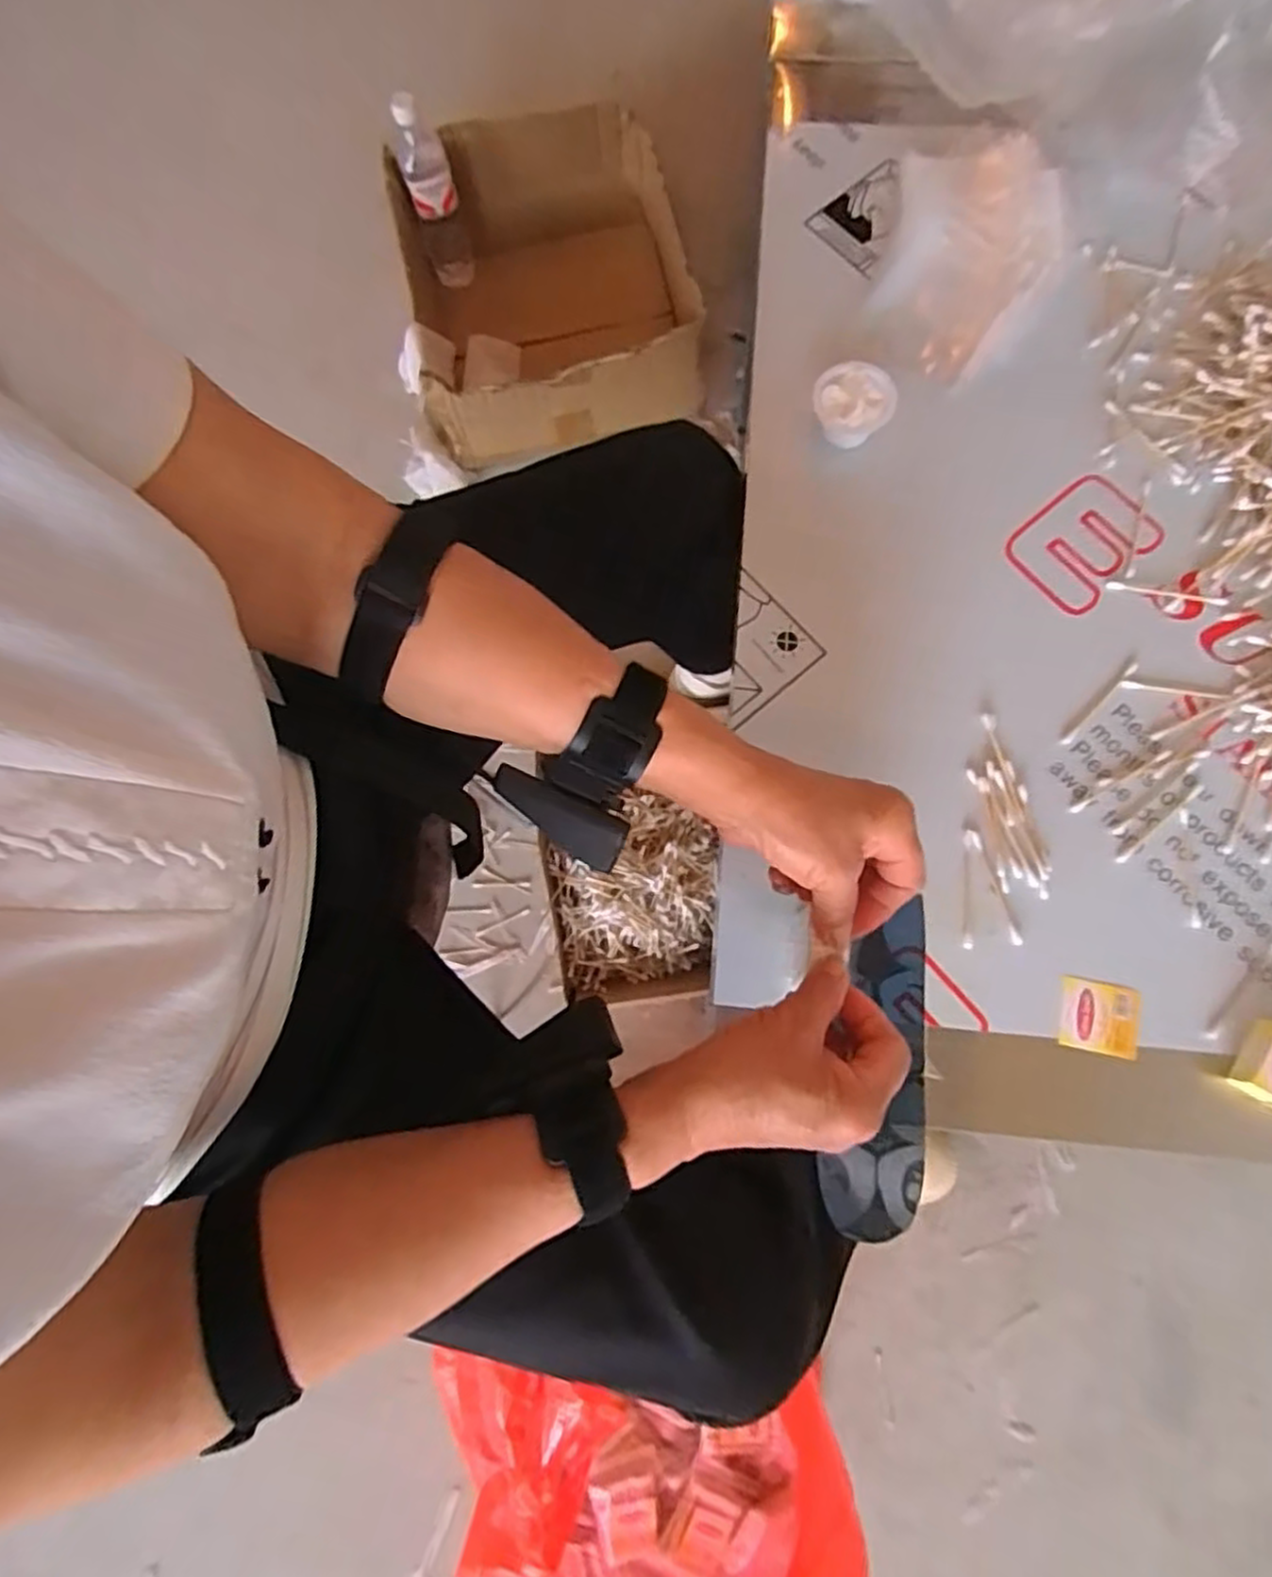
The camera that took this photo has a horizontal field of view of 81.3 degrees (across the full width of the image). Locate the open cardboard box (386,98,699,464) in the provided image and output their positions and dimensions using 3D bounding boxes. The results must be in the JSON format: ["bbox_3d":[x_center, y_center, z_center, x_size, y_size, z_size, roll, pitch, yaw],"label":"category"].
[{"bbox_3d":[-0.126,-0.671,1.014,0.404,0.172,0.437,-8,78,1],"label":"open cardboard box"}]

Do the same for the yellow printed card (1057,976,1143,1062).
[{"bbox_3d":[0.273,0.135,0.435,0.044,0.004,0.040,11,78,5],"label":"yellow printed card"}]

